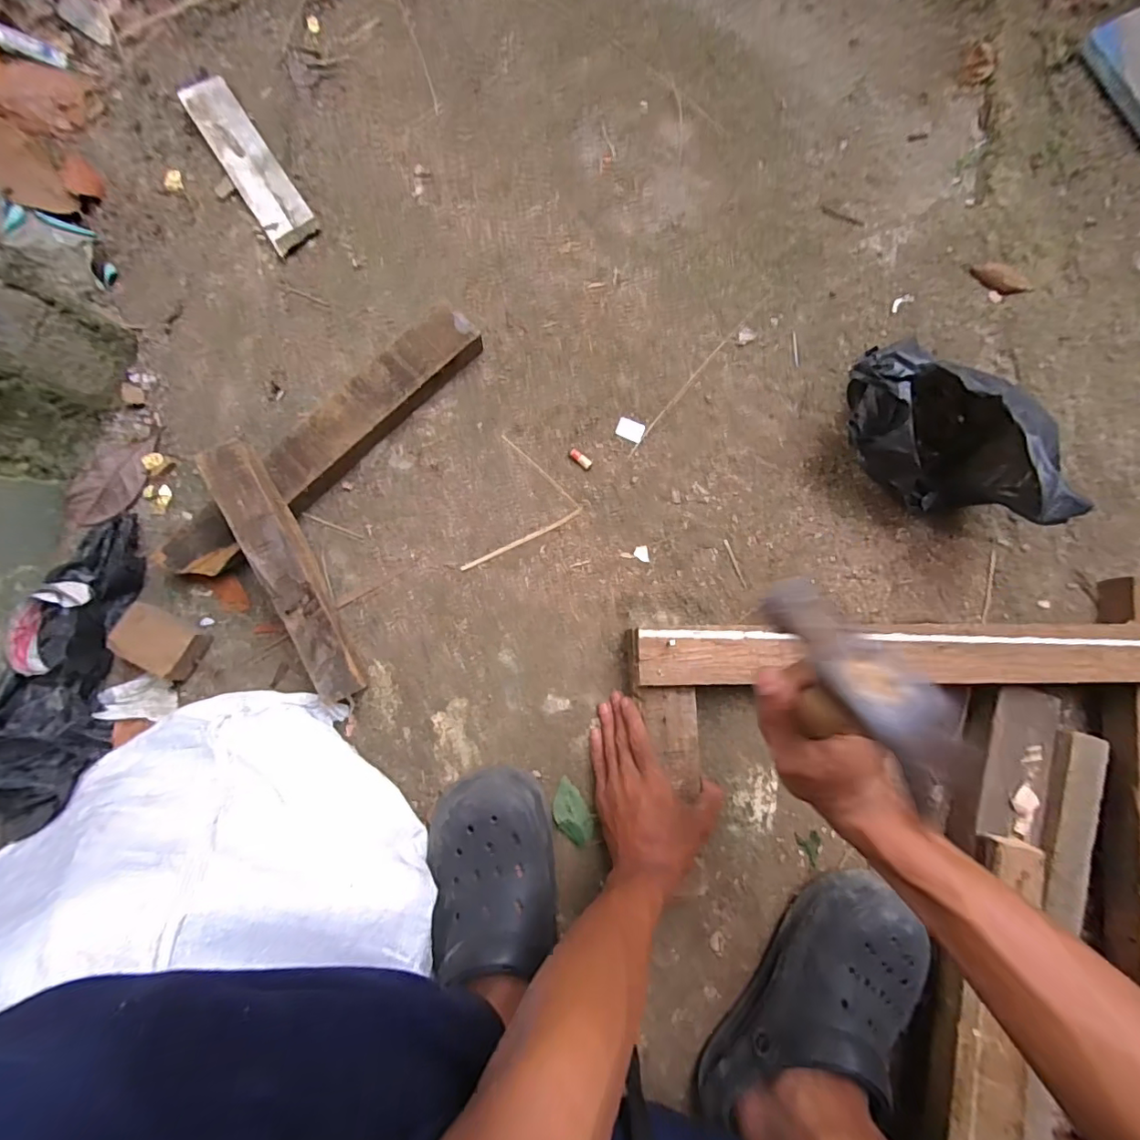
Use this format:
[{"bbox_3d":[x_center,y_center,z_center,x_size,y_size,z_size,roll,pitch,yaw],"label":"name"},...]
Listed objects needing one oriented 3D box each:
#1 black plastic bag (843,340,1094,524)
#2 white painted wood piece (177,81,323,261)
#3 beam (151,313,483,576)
[{"bbox_3d":[0.389,-0.143,0.543,0.154,0.142,0.217,-44,86,-5],"label":"black plastic bag"},{"bbox_3d":[-0.372,-0.472,0.616,0.057,0.017,0.229,-33,86,-4],"label":"white painted wood piece"},{"bbox_3d":[-0.254,-0.132,0.568,0.393,0.052,0.066,-45,87,-5],"label":"beam"}]

